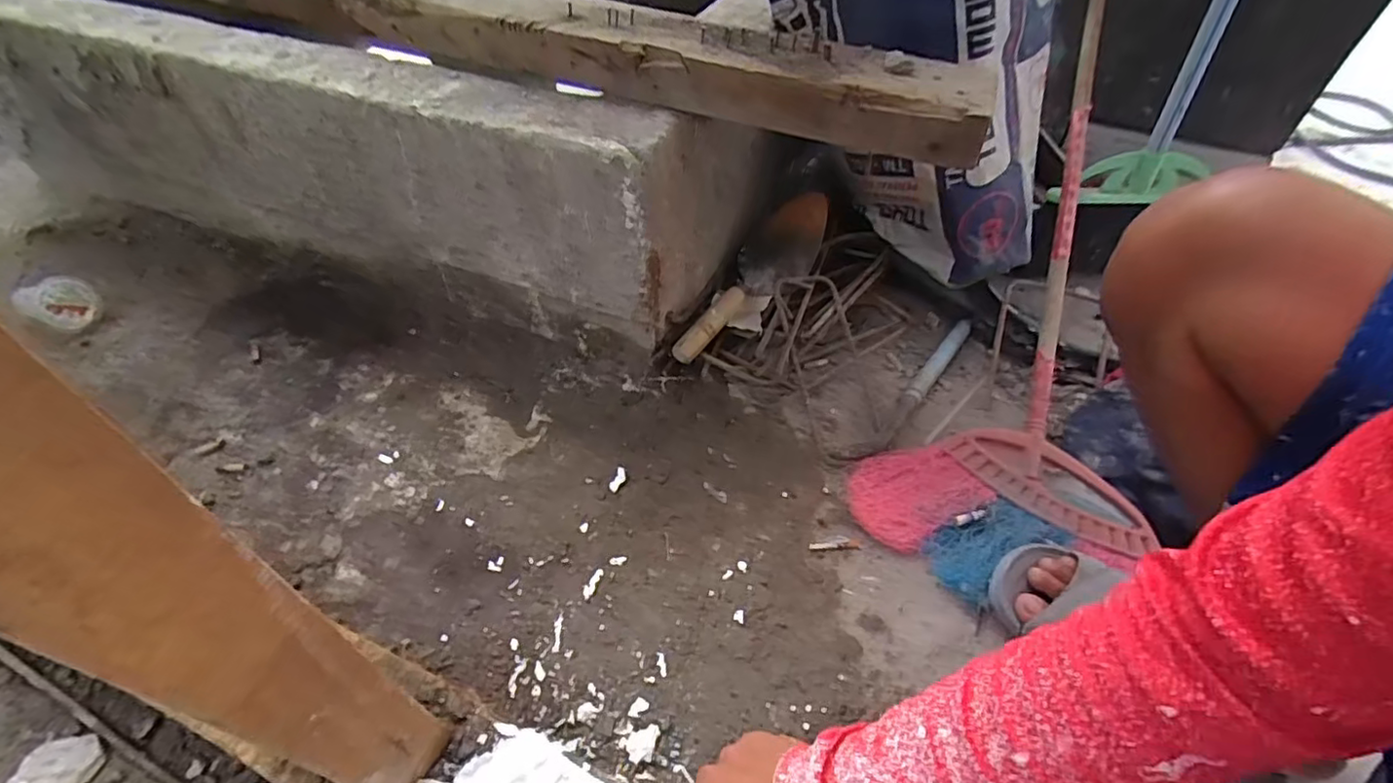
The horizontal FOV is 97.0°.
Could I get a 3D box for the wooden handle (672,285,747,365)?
[{"bbox_3d":[0.017,-0.084,0.746,0.028,0.029,0.116,34,73,26],"label":"wooden handle"}]

